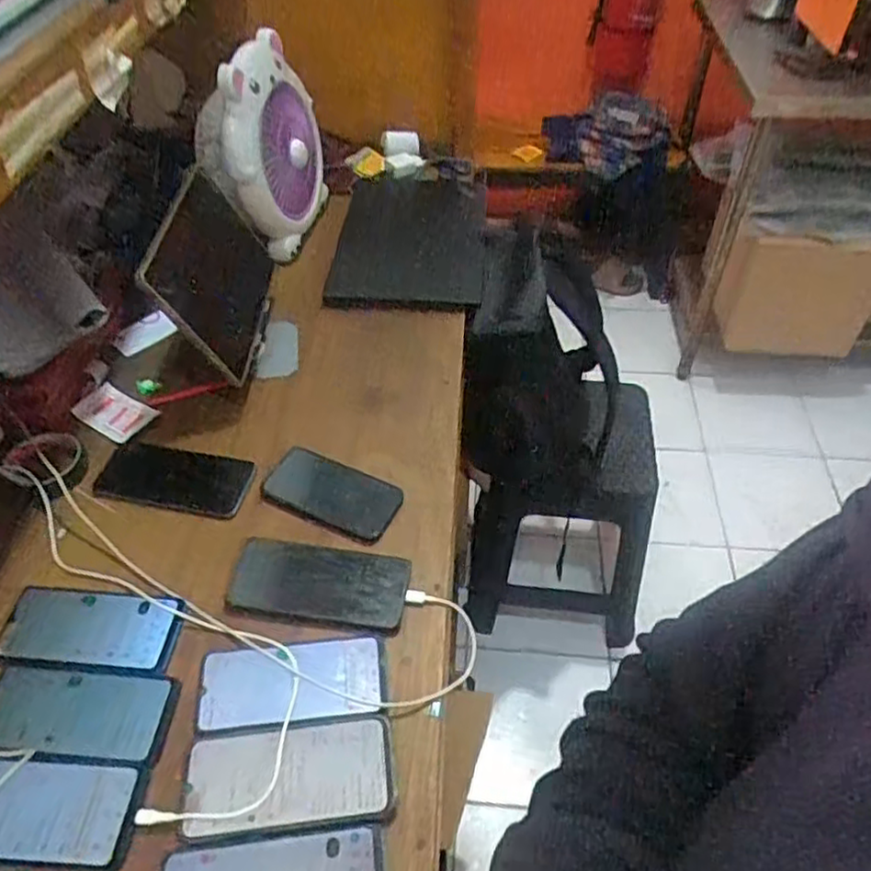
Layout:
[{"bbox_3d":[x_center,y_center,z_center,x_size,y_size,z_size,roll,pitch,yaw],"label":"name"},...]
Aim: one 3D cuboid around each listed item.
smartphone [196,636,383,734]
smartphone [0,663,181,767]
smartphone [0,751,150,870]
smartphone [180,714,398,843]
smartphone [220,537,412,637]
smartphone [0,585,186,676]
[{"bbox_3d":[-0.127,0.217,0.622,0.161,0.011,0.073,-6,47,-4],"label":"smartphone"},{"bbox_3d":[-0.305,0.234,0.595,0.156,0.005,0.075,2,47,4],"label":"smartphone"},{"bbox_3d":[-0.317,0.290,0.548,0.163,0.007,0.075,3,47,4],"label":"smartphone"},{"bbox_3d":[-0.117,0.276,0.568,0.166,0.006,0.082,-5,47,-4],"label":"smartphone"},{"bbox_3d":[-0.112,0.142,0.679,0.166,0.013,0.082,5,48,6],"label":"smartphone"},{"bbox_3d":[-0.320,0.179,0.649,0.160,0.011,0.080,2,47,3],"label":"smartphone"}]

